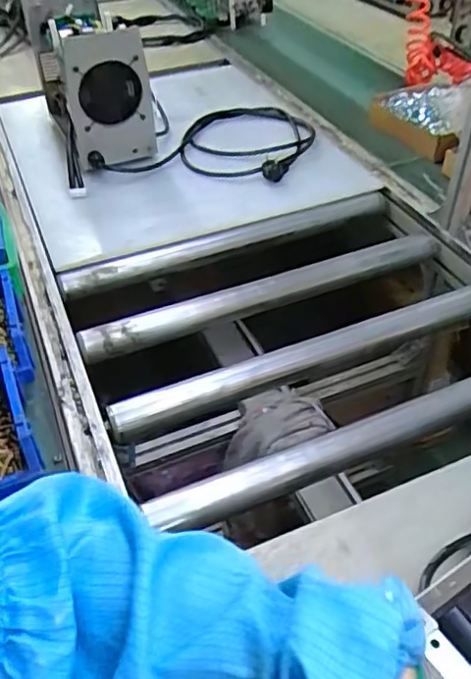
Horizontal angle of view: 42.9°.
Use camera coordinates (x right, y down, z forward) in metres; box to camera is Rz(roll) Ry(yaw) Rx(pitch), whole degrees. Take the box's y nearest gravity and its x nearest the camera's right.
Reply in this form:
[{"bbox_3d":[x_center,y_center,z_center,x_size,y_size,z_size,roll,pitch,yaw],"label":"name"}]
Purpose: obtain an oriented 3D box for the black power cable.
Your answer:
[{"bbox_3d":[-0.039,-0.418,1.195,0.386,0.062,0.355,9,44,11],"label":"black power cable"}]

